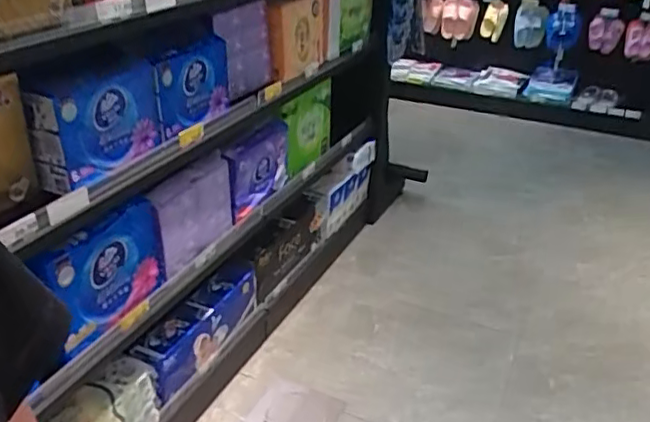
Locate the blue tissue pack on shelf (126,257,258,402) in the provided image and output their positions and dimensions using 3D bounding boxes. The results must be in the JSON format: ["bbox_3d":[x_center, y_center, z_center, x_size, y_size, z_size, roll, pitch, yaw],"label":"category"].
[{"bbox_3d":[-0.379,0.350,1.836,0.130,0.199,0.510,14,32,22],"label":"blue tissue pack on shelf"}]

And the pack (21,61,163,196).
[{"bbox_3d":[-0.469,-0.187,1.285,0.087,0.214,0.306,12,31,18],"label":"pack"}]

